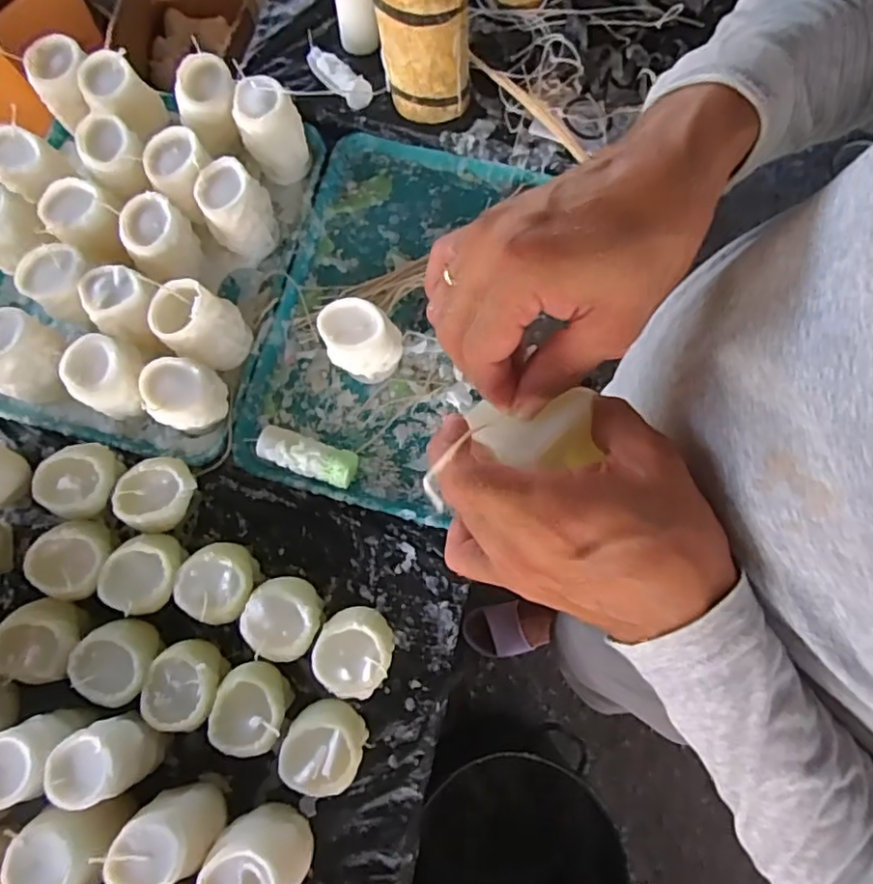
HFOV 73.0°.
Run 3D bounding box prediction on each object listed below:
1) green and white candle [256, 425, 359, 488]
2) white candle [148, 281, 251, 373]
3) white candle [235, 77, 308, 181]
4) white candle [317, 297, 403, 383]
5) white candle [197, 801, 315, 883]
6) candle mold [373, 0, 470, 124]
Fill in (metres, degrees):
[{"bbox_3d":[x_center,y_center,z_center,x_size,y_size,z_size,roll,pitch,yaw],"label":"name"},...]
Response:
[{"bbox_3d":[-0.138,0.017,0.641,0.107,0.045,0.039,19,77,5],"label":"green and white candle"},{"bbox_3d":[-0.249,-0.124,0.630,0.077,0.090,0.066,-41,80,-9],"label":"white candle"},{"bbox_3d":[-0.187,-0.355,0.678,0.068,0.099,0.067,-22,78,-5],"label":"white candle"},{"bbox_3d":[-0.078,-0.105,0.632,0.077,0.099,0.065,-21,77,-5],"label":"white candle"},{"bbox_3d":[-0.155,0.359,0.510,0.068,0.088,0.068,0,77,0],"label":"white candle"},{"bbox_3d":[-0.014,-0.434,0.627,0.094,0.157,0.090,-7,77,-1],"label":"candle mold"}]

